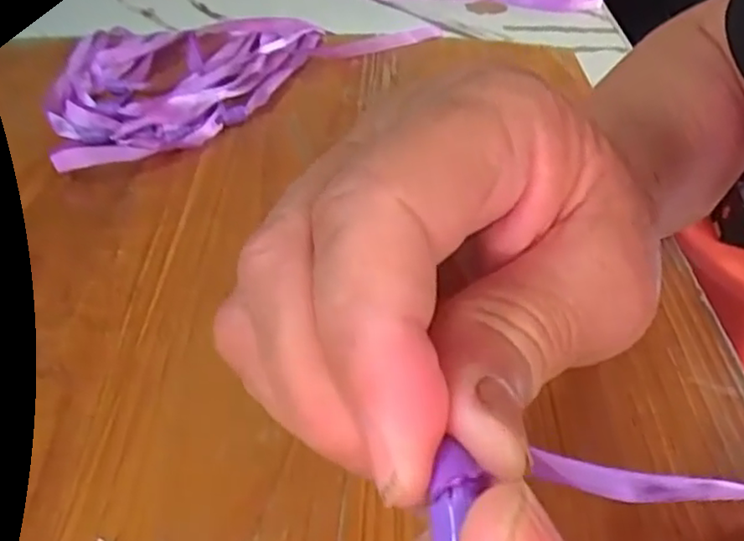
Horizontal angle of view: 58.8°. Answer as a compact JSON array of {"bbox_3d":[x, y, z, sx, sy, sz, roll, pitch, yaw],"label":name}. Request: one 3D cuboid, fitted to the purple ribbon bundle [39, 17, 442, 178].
[{"bbox_3d":[-0.107,-0.136,0.423,0.147,0.015,0.250,28,48,31],"label":"purple ribbon bundle"}]

